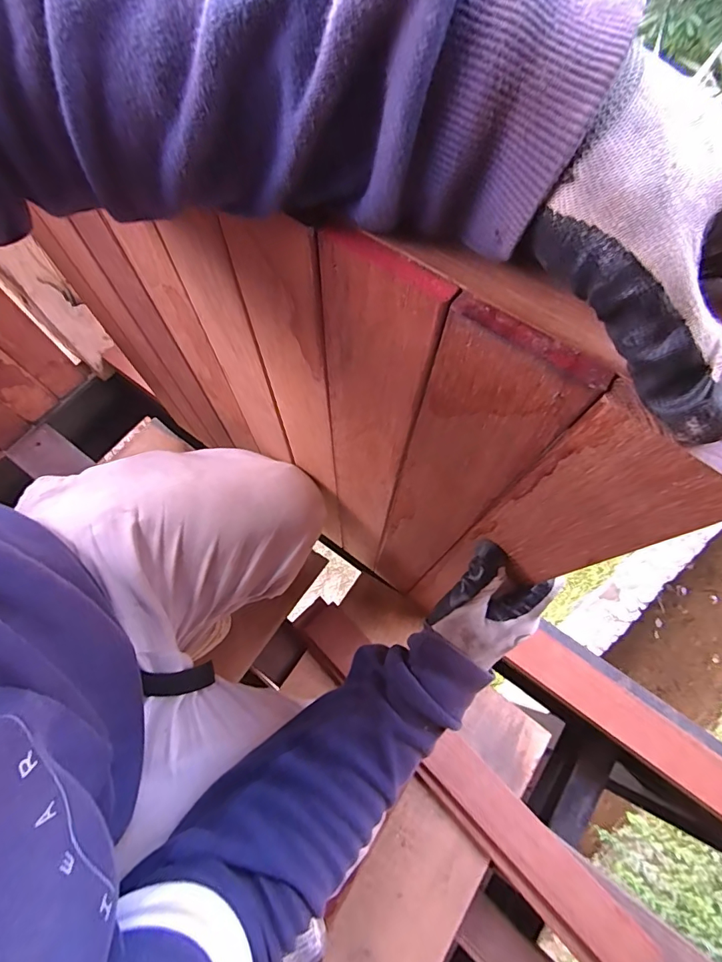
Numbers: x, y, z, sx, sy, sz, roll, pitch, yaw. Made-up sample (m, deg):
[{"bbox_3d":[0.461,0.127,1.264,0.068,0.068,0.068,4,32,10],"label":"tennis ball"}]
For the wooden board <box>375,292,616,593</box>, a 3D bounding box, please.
[{"bbox_3d":[0.059,0.039,0.403,0.064,0.505,0.010,35,72,12],"label":"wooden board"}]

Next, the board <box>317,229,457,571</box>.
[{"bbox_3d":[0.004,0.002,0.416,0.064,0.504,0.011,35,72,12],"label":"board"}]

